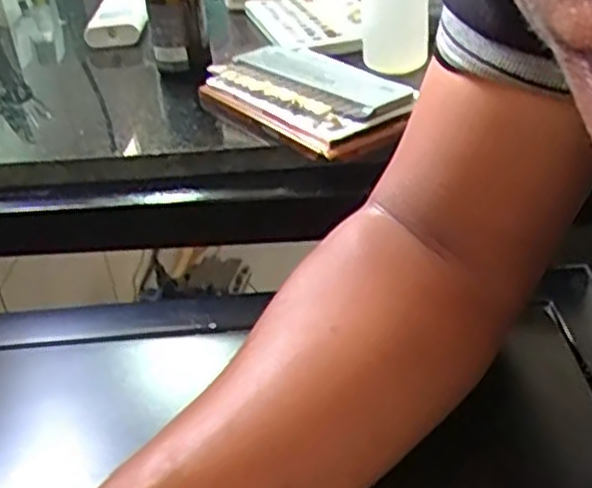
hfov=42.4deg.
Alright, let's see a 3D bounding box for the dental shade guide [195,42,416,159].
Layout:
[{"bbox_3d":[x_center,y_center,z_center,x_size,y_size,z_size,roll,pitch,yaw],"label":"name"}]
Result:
[{"bbox_3d":[0.004,-0.098,0.509,0.082,0.028,0.154,-25,37,-29],"label":"dental shade guide"}]

